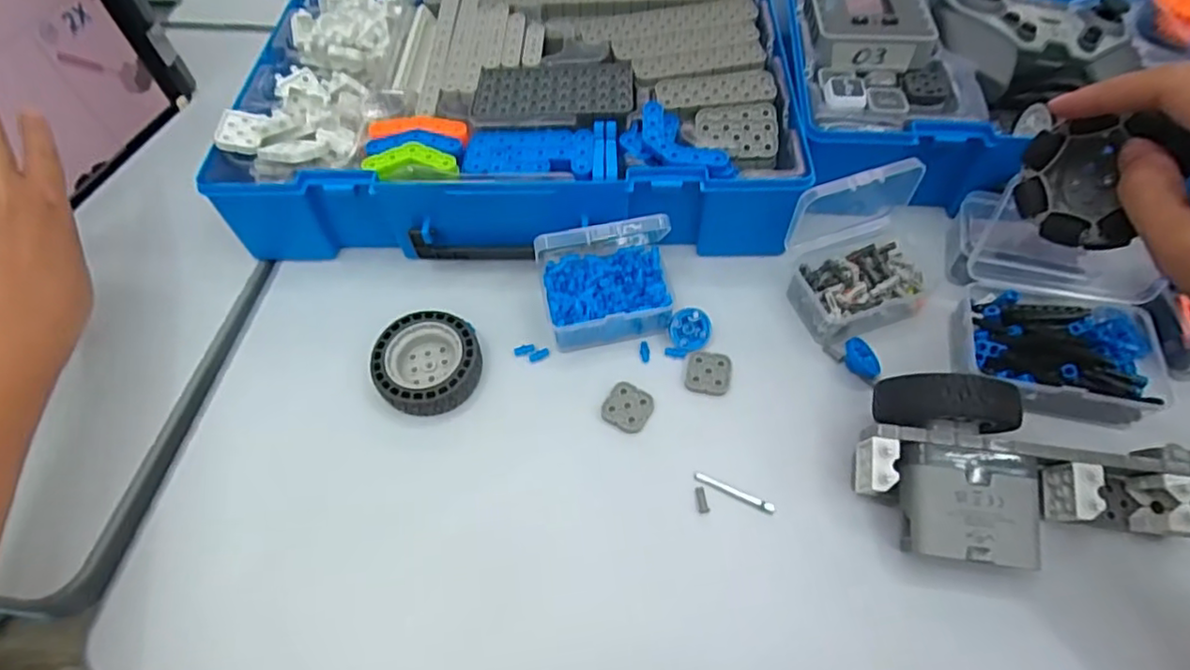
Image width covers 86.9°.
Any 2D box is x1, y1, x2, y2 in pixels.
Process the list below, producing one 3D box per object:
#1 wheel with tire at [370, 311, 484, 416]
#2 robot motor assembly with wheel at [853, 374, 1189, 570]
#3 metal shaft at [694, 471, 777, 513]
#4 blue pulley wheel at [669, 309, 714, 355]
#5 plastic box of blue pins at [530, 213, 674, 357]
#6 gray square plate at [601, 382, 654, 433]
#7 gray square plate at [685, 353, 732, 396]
[{"bbox_3d":[-0.096,0.017,0.363,0.058,0.019,0.061,-2,57,3],"label":"wheel with tire"},{"bbox_3d":[0.204,0.065,0.294,0.144,0.061,0.074,-1,57,3],"label":"robot motor assembly with wheel"},{"bbox_3d":[0.072,0.081,0.324,0.043,0.004,0.005,23,62,17],"label":"metal shaft"},{"bbox_3d":[0.056,-0.003,0.372,0.025,0.004,0.025,0,90,-1],"label":"blue pulley wheel"},{"bbox_3d":[0.006,-0.036,0.362,0.074,0.069,0.056,-14,58,-5],"label":"plastic box of blue pins"},{"bbox_3d":[0.019,0.040,0.352,0.025,0.004,0.026,23,62,17],"label":"gray square plate"},{"bbox_3d":[0.065,0.021,0.360,0.026,0.004,0.026,6,58,7],"label":"gray square plate"}]

